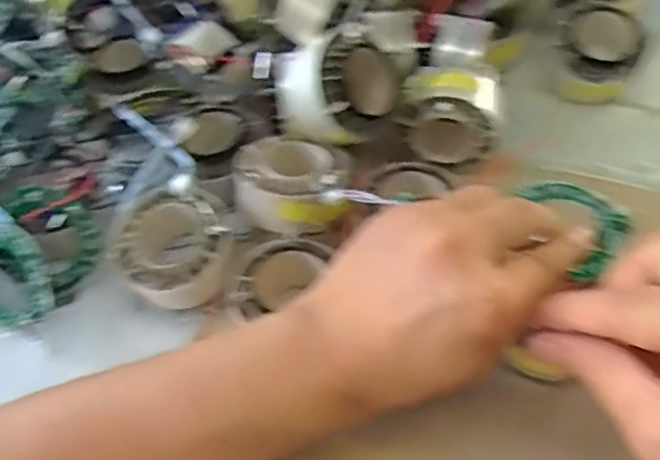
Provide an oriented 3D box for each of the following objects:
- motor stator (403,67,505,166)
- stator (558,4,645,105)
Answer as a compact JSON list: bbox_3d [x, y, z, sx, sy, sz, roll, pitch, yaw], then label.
[{"bbox_3d":[0.076,-0.073,0.405,0.062,0.053,0.043,0,54,5],"label":"motor stator"},{"bbox_3d":[0.187,-0.121,0.451,0.059,0.053,0.054,18,57,17],"label":"stator"}]

